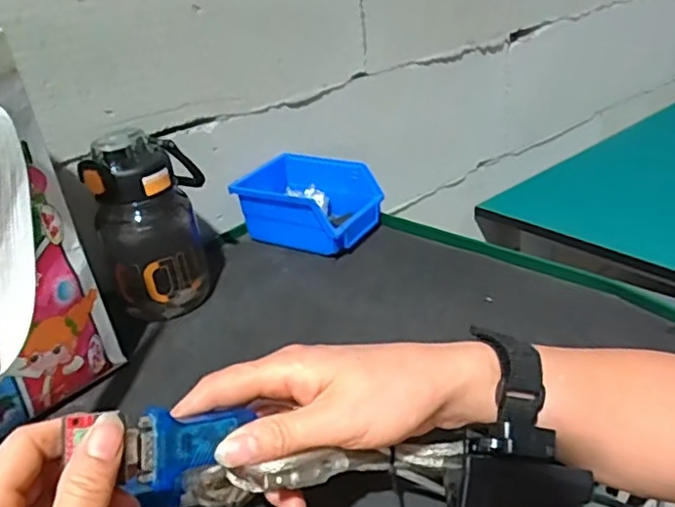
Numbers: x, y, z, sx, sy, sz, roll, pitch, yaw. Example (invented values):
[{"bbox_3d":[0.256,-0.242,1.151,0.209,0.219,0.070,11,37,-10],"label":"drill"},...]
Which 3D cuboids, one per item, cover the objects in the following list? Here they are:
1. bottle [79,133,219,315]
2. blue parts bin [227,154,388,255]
[{"bbox_3d":[-0.172,-0.021,0.568,0.103,0.185,0.081,-16,29,-15],"label":"bottle"},{"bbox_3d":[-0.032,-0.056,0.676,0.144,0.068,0.104,12,34,33],"label":"blue parts bin"}]

